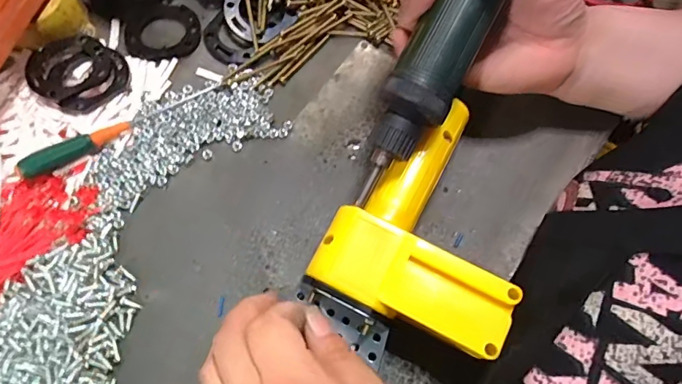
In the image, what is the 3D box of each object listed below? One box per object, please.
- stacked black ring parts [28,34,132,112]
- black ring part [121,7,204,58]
[{"bbox_3d":[-0.195,-0.089,0.336,0.066,0.014,0.057,31,74,9],"label":"stacked black ring parts"},{"bbox_3d":[-0.143,-0.127,0.362,0.060,0.011,0.055,0,71,-1],"label":"black ring part"}]

